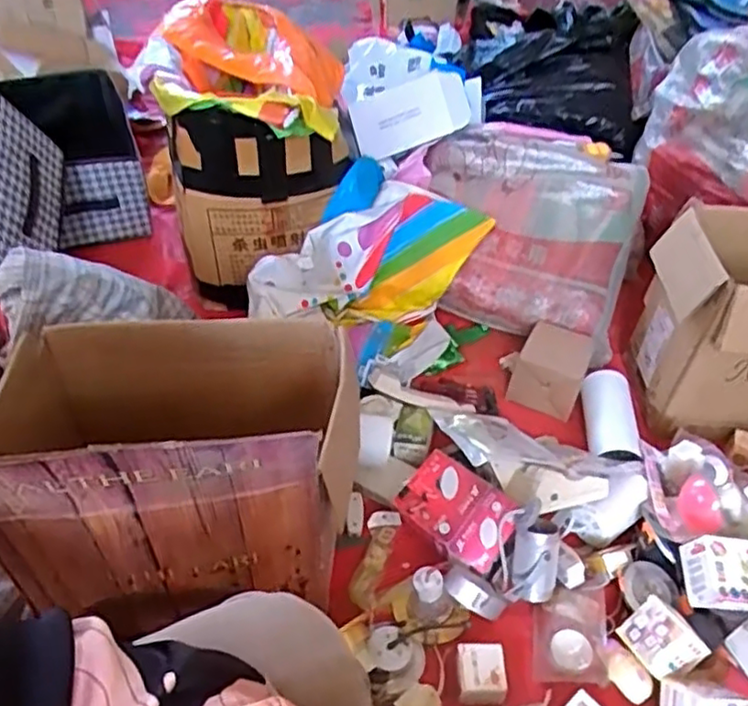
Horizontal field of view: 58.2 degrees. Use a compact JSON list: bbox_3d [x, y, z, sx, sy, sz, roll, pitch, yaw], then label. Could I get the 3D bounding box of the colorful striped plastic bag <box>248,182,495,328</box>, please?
[{"bbox_3d":[-0.013,-0.167,1.234,0.439,0.169,0.175,-19,44,-3],"label":"colorful striped plastic bag"}]

